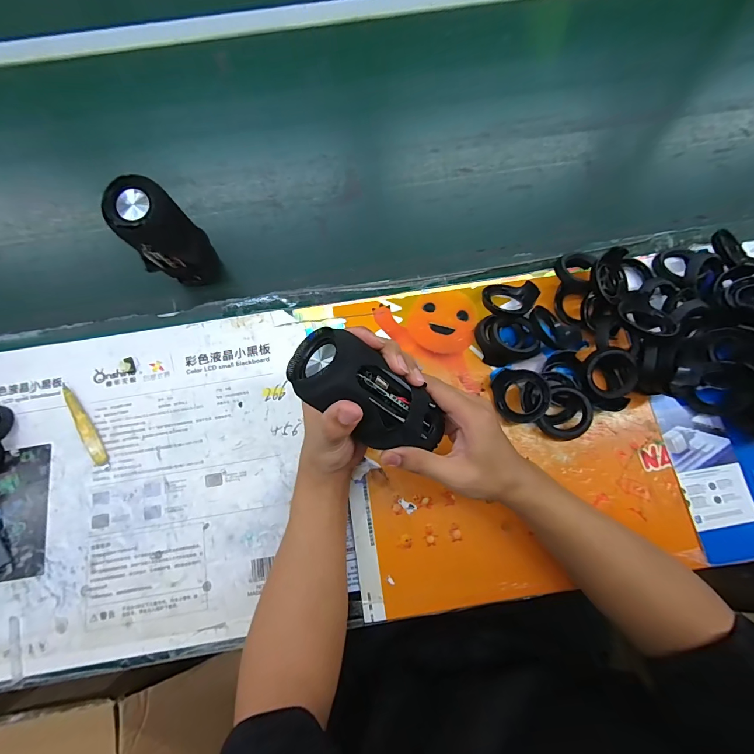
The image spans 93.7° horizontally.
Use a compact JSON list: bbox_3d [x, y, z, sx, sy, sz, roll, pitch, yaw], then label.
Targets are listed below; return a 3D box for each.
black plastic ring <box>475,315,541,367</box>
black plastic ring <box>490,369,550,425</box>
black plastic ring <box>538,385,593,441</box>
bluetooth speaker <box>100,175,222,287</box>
[{"bbox_3d":[0.158,-0.045,0.431,0.067,0.032,0.058,-3,76,0],"label":"black plastic ring"},{"bbox_3d":[0.167,0.020,0.412,0.059,0.019,0.064,-25,71,30],"label":"black plastic ring"},{"bbox_3d":[0.216,0.044,0.411,0.060,0.018,0.060,2,101,12],"label":"black plastic ring"},{"bbox_3d":[-0.243,-0.156,0.418,0.063,0.149,0.055,-5,76,0],"label":"bluetooth speaker"}]

